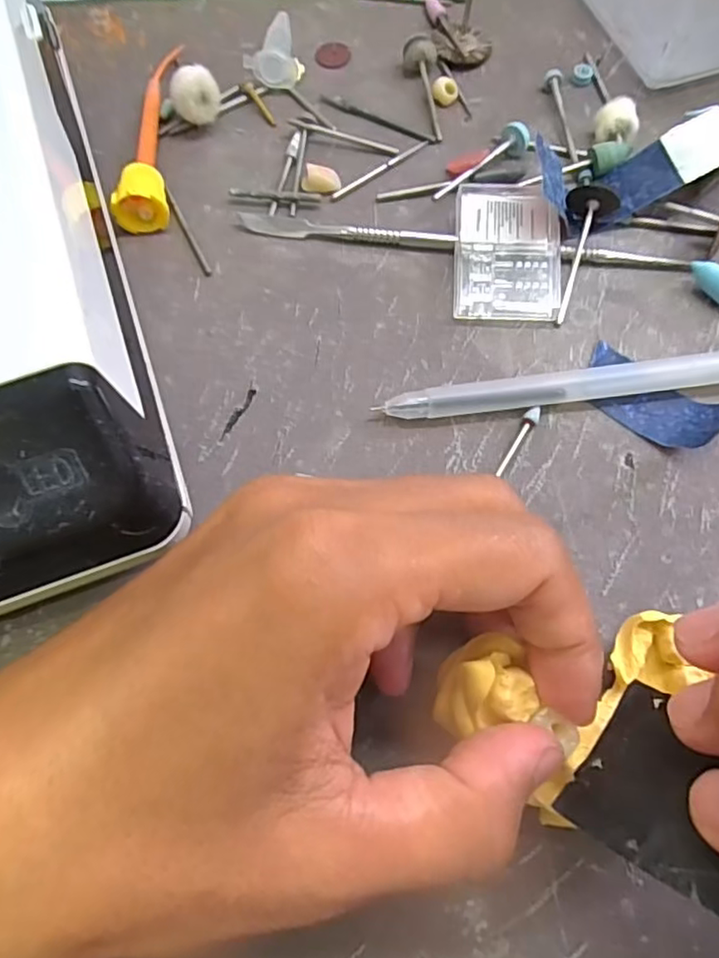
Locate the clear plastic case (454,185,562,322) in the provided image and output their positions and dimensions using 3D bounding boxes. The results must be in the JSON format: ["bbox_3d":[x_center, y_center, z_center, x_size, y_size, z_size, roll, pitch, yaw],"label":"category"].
[{"bbox_3d":[0.048,-0.074,0.199,0.033,0.012,0.044,2,71,2],"label":"clear plastic case"}]

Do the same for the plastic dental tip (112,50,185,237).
[{"bbox_3d":[-0.073,-0.128,0.218,0.016,0.015,0.086,2,70,1],"label":"plastic dental tip"}]

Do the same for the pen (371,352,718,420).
[{"bbox_3d":[0.069,-0.029,0.183,0.123,0.010,0.010,-6,70,-1],"label":"pen"}]

